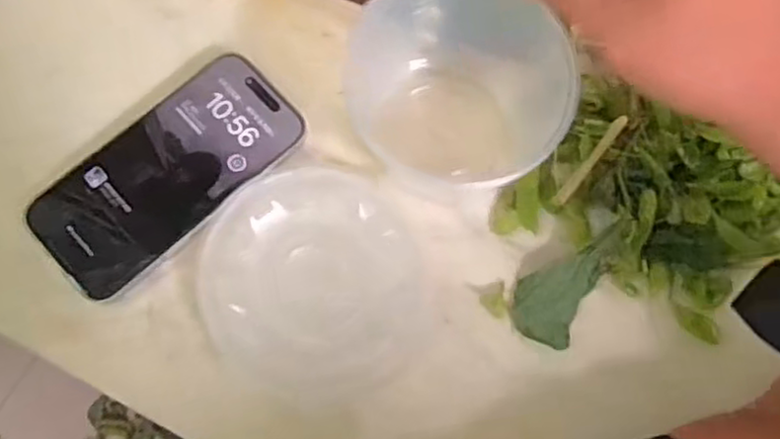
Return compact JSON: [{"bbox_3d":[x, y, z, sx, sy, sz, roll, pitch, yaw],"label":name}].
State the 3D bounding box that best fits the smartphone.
[{"bbox_3d":[-0.119,-0.026,0.378,0.142,0.010,0.072,-41,78,-13],"label":"smartphone"}]

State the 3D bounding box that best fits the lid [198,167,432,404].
[{"bbox_3d":[-0.038,0.032,0.364,0.112,0.017,0.117,0,73,-1],"label":"lid"}]

